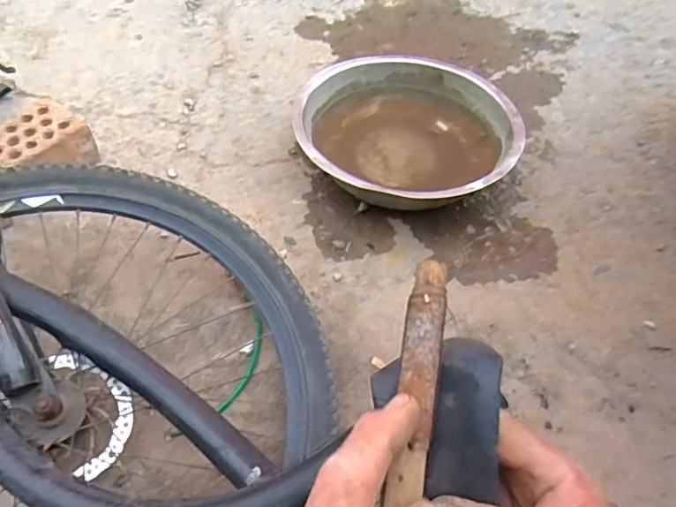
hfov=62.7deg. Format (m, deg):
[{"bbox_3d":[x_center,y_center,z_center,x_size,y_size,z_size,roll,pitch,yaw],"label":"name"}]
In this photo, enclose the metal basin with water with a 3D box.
[{"bbox_3d":[0.118,-0.199,0.966,0.363,0.114,0.354,1,52,-1],"label":"metal basin with water"}]

